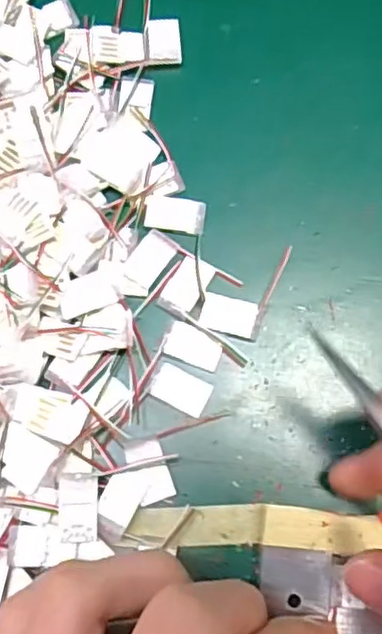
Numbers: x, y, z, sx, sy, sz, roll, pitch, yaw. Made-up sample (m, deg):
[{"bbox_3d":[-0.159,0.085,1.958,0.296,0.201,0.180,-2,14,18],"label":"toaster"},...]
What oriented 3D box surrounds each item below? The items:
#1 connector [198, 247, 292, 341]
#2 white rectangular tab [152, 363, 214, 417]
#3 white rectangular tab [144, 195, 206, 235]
[{"bbox_3d":[0.018,-0.010,0.215,0.020,0.004,0.036,23,78,5],"label":"connector"},{"bbox_3d":[-0.003,0.023,0.207,0.018,0.004,0.012,24,78,5],"label":"white rectangular tab"},{"bbox_3d":[-0.005,-0.035,0.220,0.020,0.004,0.012,7,77,2],"label":"white rectangular tab"}]

